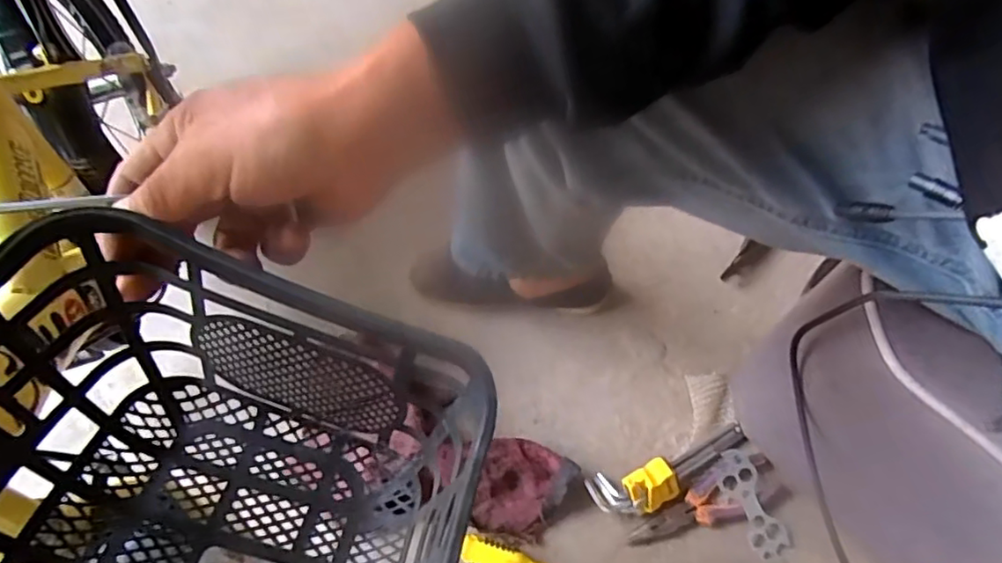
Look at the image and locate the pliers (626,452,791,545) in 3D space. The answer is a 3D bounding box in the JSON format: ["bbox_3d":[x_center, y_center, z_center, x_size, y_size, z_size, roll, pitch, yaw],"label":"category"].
[{"bbox_3d":[0.230,0.252,0.669,0.185,0.026,0.057,-17,66,-6],"label":"pliers"}]

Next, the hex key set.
[{"bbox_3d":[0.197,0.220,0.677,0.198,0.047,0.057,-17,66,-6],"label":"hex key set"}]

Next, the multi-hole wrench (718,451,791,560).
[{"bbox_3d":[0.281,0.249,0.664,0.043,0.011,0.118,-22,77,-10],"label":"multi-hole wrench"}]

